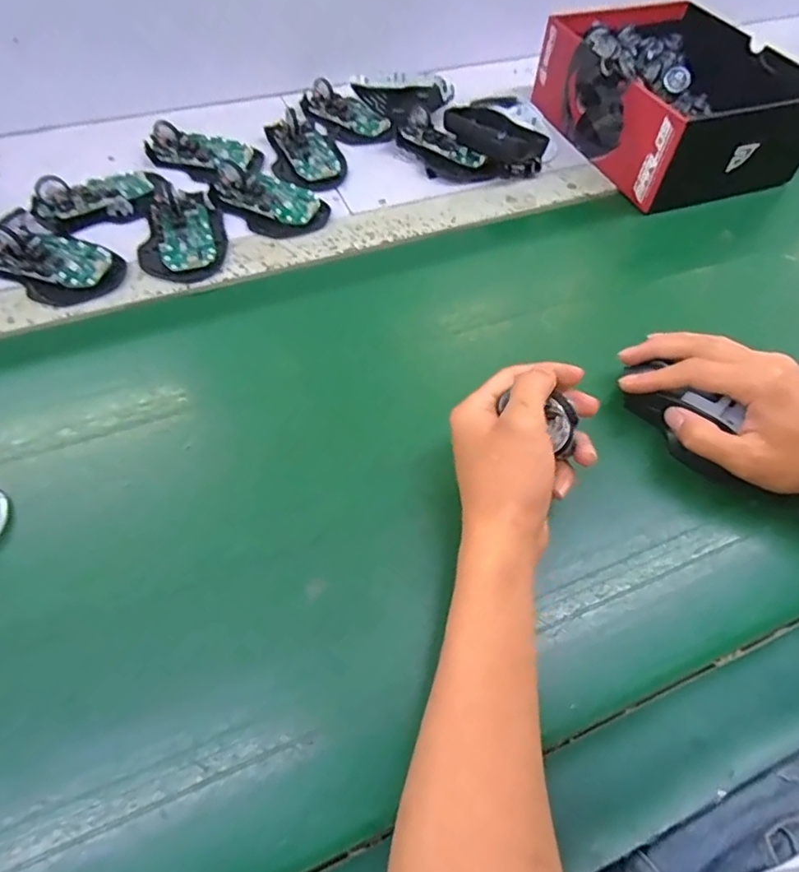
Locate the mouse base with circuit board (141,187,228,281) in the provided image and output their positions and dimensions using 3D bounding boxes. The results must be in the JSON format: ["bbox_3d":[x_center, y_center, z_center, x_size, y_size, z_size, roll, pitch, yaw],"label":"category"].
[{"bbox_3d":[-0.193,-0.181,0.486,0.069,0.021,0.110,-10,58,-10],"label":"mouse base with circuit board"}]

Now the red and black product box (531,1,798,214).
[{"bbox_3d":[0.285,-0.356,0.590,0.193,0.088,0.244,-18,59,-15],"label":"red and black product box"}]

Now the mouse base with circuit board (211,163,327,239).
[{"bbox_3d":[-0.124,-0.223,0.516,0.101,0.026,0.063,29,60,15],"label":"mouse base with circuit board"}]

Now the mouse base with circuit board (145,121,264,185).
[{"bbox_3d":[-0.201,-0.289,0.554,0.107,0.023,0.065,9,56,3],"label":"mouse base with circuit board"}]

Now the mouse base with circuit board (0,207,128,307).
[{"bbox_3d":[-0.293,-0.149,0.461,0.126,0.022,0.070,24,58,12],"label":"mouse base with circuit board"}]

